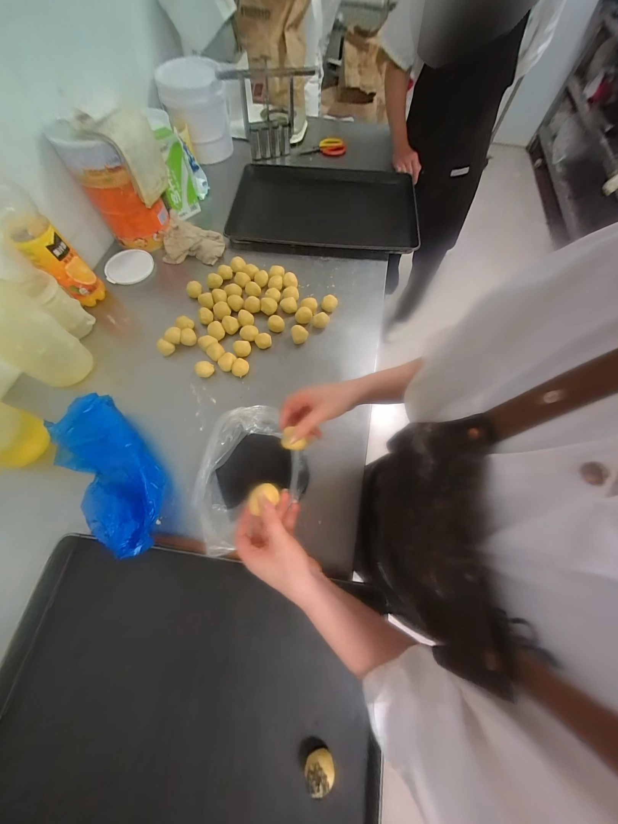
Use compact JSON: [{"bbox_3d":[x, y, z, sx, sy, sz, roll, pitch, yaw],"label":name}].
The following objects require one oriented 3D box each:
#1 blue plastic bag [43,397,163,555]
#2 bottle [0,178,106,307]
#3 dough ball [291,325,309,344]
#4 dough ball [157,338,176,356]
[{"bbox_3d":[-0.386,0.112,0.523,0.139,0.105,0.366,-42,73,-17],"label":"blue plastic bag"},{"bbox_3d":[-0.602,-0.387,0.595,0.097,0.307,0.094,-40,72,-16],"label":"bottle"},{"bbox_3d":[-0.023,-0.196,0.680,0.040,0.032,0.036,-14,67,-7],"label":"dough ball"},{"bbox_3d":[-0.352,-0.161,0.655,0.035,0.027,0.035,0,66,0],"label":"dough ball"}]

